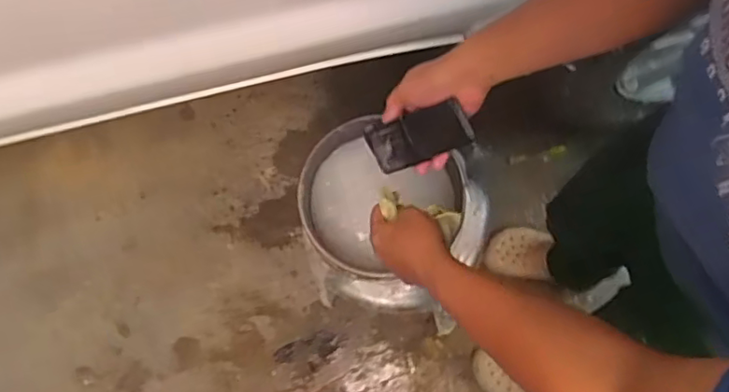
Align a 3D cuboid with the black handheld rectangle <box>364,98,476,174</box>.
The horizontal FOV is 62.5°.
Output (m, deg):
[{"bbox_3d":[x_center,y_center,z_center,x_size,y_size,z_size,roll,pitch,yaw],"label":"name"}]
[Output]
[{"bbox_3d":[0.062,-0.073,0.728,0.010,0.139,0.064,-40,106,-48],"label":"black handheld rectangle"}]

